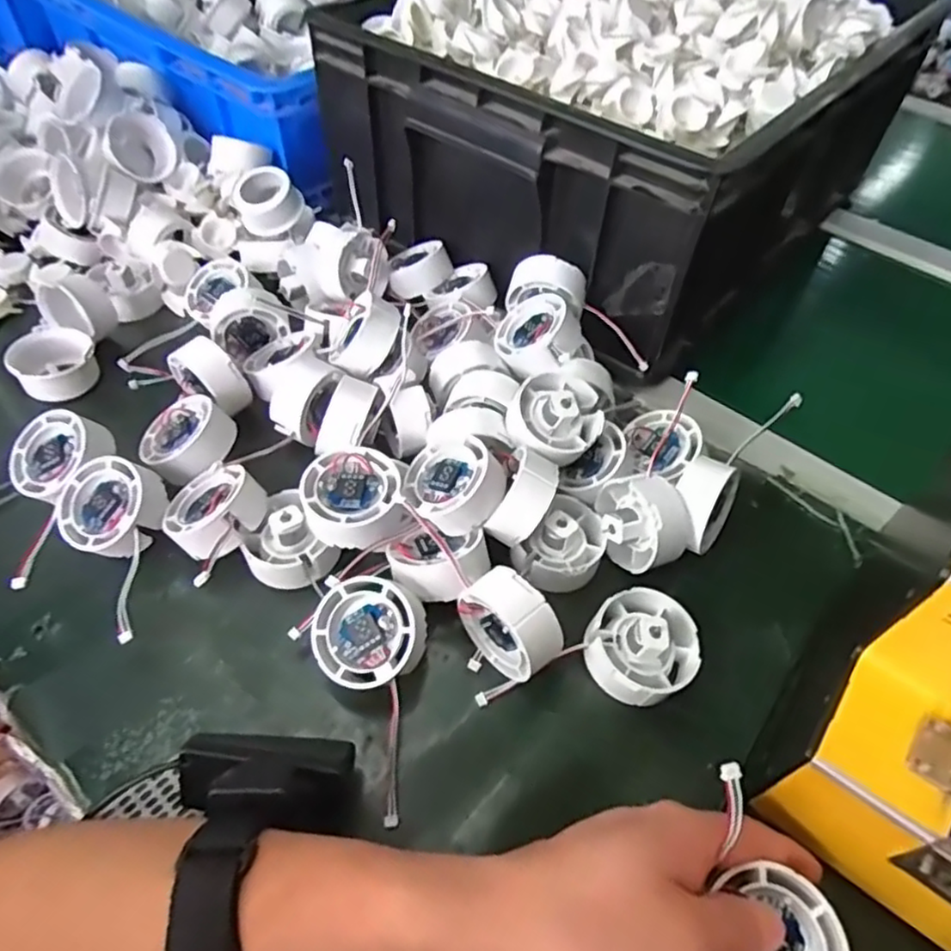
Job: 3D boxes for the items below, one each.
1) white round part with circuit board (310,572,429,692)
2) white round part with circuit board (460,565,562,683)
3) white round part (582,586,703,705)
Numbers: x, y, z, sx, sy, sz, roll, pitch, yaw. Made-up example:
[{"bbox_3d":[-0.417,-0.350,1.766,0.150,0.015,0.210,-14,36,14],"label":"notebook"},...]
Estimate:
[{"bbox_3d":[-0.054,0.080,0.338,0.052,0.021,0.053,-2,73,5],"label":"white round part with circuit board"},{"bbox_3d":[0.018,0.078,0.339,0.026,0.053,0.051,-34,60,-26],"label":"white round part with circuit board"},{"bbox_3d":[0.086,0.088,0.341,0.057,0.038,0.051,-6,52,-7],"label":"white round part"}]

